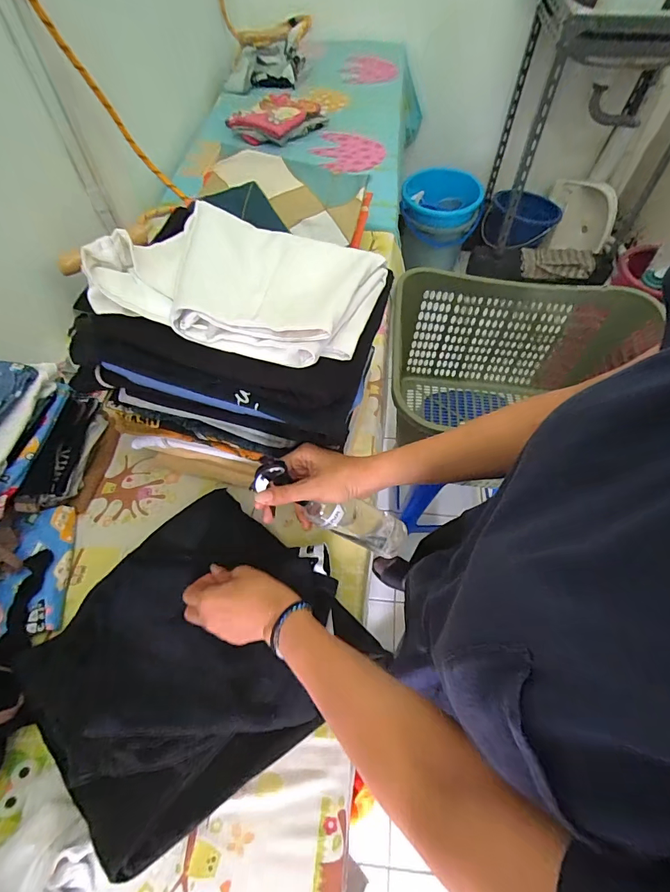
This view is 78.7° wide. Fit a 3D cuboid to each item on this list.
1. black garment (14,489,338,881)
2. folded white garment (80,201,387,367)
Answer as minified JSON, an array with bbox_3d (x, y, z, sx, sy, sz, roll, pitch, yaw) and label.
[{"bbox_3d":[-0.159,0.230,0.469,0.319,0.054,0.275,-39,66,-20],"label":"black garment"},{"bbox_3d":[-0.095,-0.177,0.425,0.265,0.063,0.157,14,60,9],"label":"folded white garment"}]

